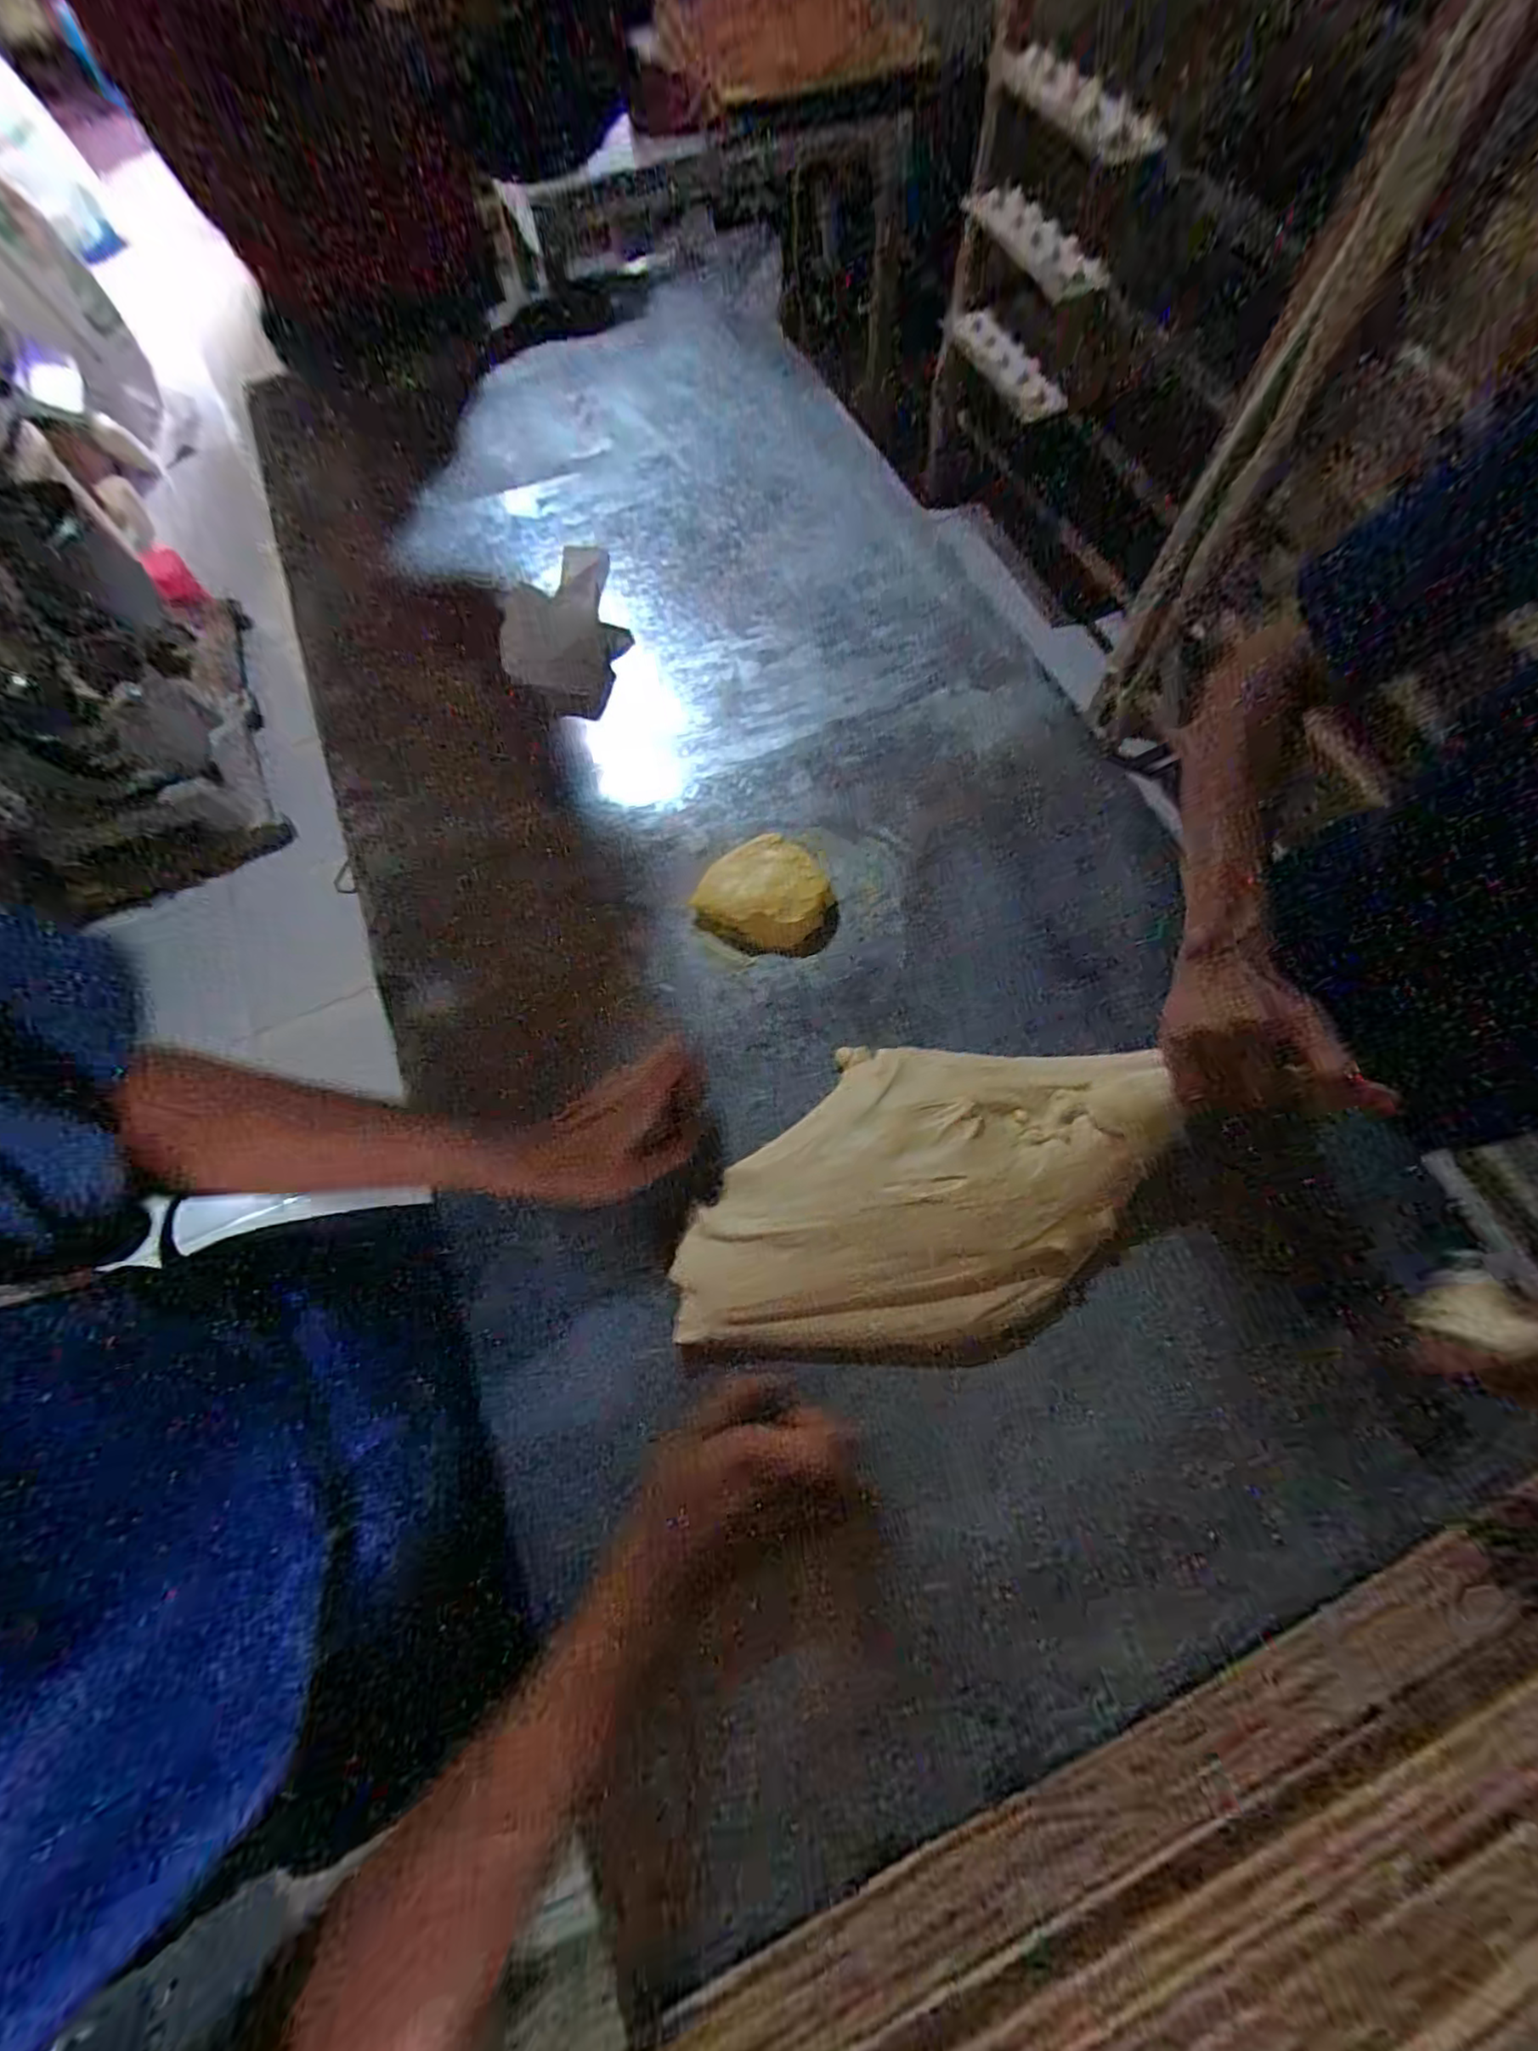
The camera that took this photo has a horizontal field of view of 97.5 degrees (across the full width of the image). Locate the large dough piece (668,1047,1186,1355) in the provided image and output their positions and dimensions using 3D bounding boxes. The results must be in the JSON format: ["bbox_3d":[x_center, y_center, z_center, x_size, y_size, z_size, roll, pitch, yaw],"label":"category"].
[{"bbox_3d":[0.098,0.108,0.436,0.295,0.042,0.189,2,69,4],"label":"large dough piece"}]

